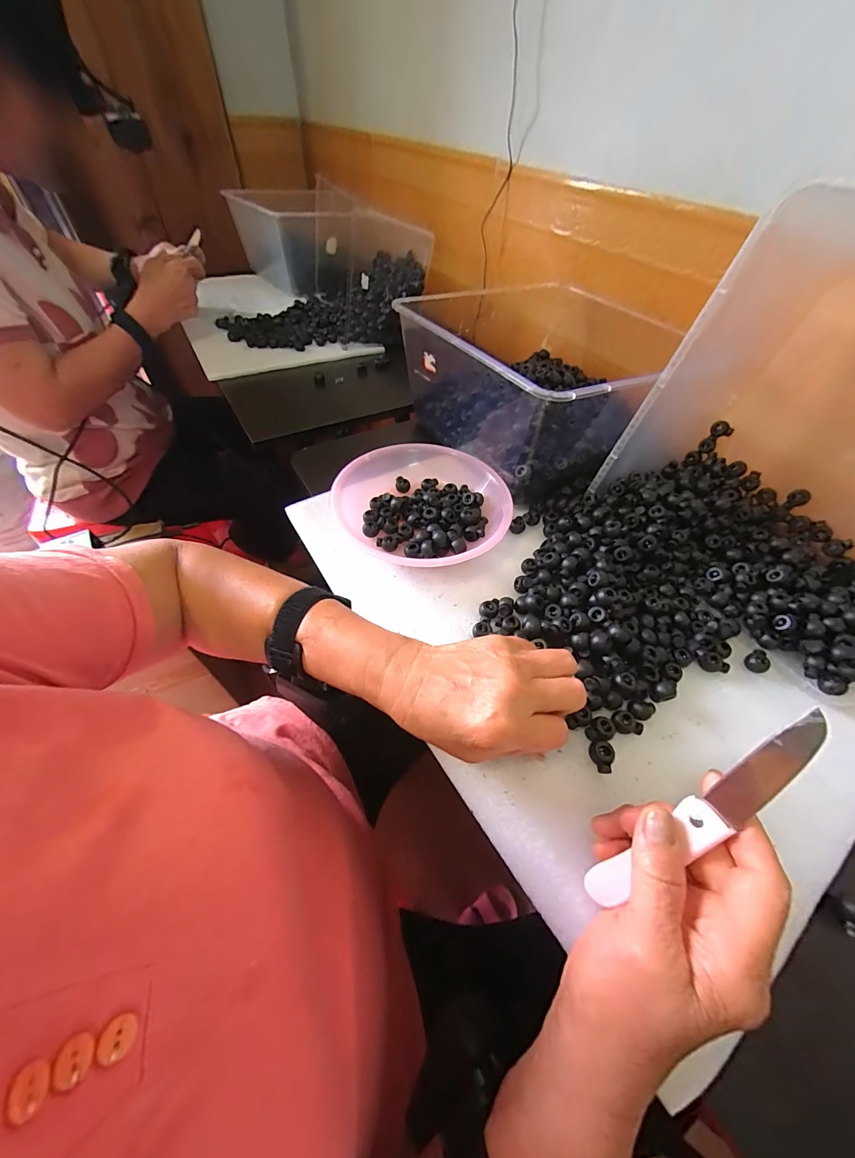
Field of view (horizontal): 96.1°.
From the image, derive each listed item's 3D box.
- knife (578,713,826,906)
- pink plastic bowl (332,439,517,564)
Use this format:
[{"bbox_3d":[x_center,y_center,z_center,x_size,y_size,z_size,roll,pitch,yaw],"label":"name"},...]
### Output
[{"bbox_3d":[0.142,0.132,0.206,0.018,0.165,0.008,45,27,26],"label":"knife"},{"bbox_3d":[-0.003,-0.083,0.431,0.177,0.037,0.192,2,52,-3],"label":"pink plastic bowl"}]

